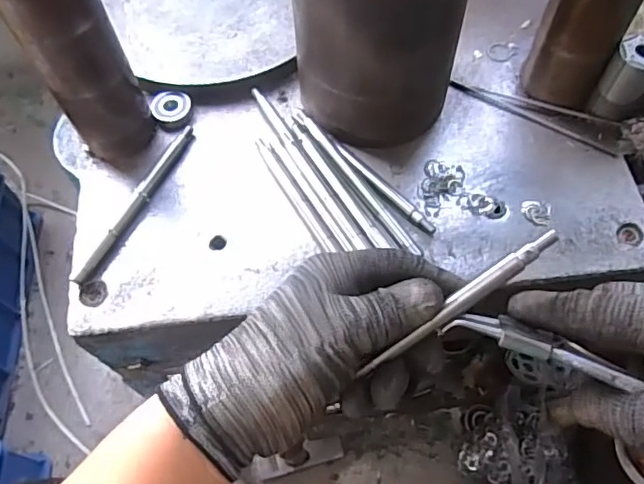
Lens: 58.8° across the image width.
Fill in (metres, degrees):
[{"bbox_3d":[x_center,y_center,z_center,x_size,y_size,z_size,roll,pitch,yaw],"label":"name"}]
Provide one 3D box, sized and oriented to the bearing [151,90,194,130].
[{"bbox_3d":[-0.135,-0.119,0.518,0.035,0.017,0.032,0,62,3],"label":"bearing"}]

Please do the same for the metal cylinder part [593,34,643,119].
[{"bbox_3d":[0.252,-0.134,0.470,0.034,0.064,0.032,32,68,18],"label":"metal cylinder part"}]

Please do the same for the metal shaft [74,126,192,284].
[{"bbox_3d":[-0.152,-0.034,0.474,0.012,0.013,0.160,22,65,14],"label":"metal shaft"}]

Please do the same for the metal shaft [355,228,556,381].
[{"bbox_3d":[0.071,0.034,0.304,0.123,0.006,0.010,-39,65,12],"label":"metal shaft"}]

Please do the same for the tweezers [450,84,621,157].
[{"bbox_3d":[0.187,-0.117,0.505,0.149,0.008,0.033,27,67,16],"label":"tweezers"}]

